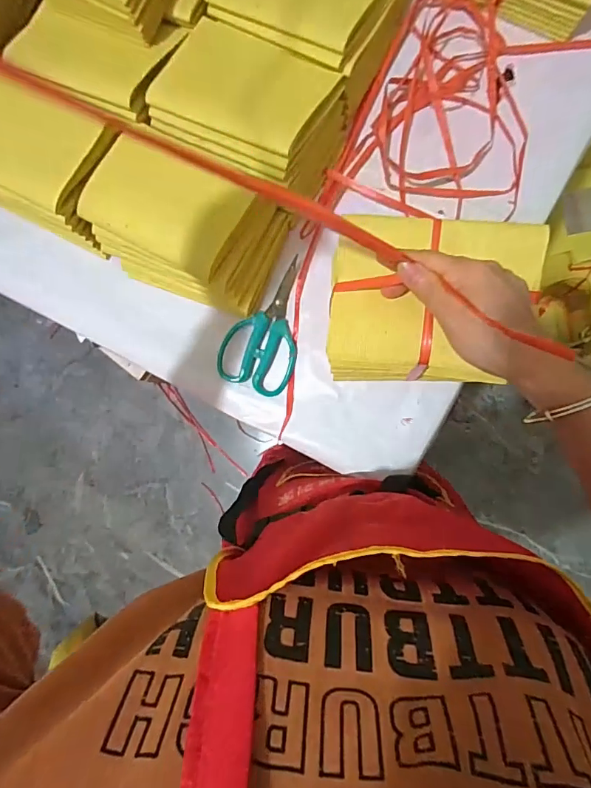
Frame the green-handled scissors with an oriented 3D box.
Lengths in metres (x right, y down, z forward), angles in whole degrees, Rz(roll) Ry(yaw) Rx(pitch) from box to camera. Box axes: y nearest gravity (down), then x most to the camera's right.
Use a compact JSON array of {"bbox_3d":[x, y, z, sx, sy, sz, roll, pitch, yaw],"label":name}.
[{"bbox_3d":[-0.029,-0.076,0.494,0.080,0.017,0.145,20,90,7],"label":"green-handled scissors"}]

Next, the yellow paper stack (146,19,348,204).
[{"bbox_3d":[-0.047,-0.282,0.457,0.173,0.089,0.125,25,90,7],"label":"yellow paper stack"}]

